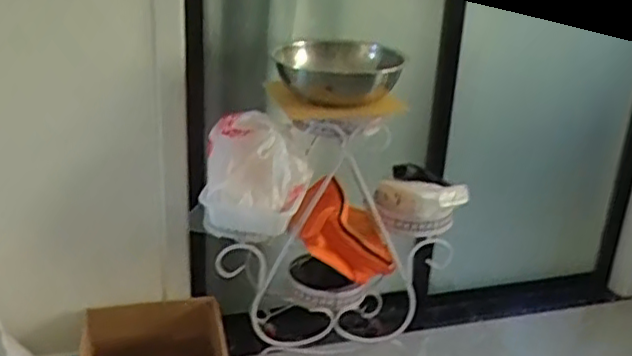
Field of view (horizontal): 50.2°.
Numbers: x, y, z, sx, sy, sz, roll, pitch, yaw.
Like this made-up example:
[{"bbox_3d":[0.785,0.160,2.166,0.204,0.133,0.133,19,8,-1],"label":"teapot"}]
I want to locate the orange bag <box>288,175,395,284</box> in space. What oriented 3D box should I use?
[{"bbox_3d":[0.071,0.154,1.908,0.290,0.241,0.182,2,23,-7],"label":"orange bag"}]

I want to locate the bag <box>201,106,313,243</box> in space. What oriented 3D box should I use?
[{"bbox_3d":[-0.155,-0.003,1.769,0.281,0.303,0.200,0,23,-11],"label":"bag"}]

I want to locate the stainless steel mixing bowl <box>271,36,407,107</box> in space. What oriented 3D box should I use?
[{"bbox_3d":[0.056,-0.276,1.753,0.328,0.124,0.326,2,22,-1],"label":"stainless steel mixing bowl"}]

